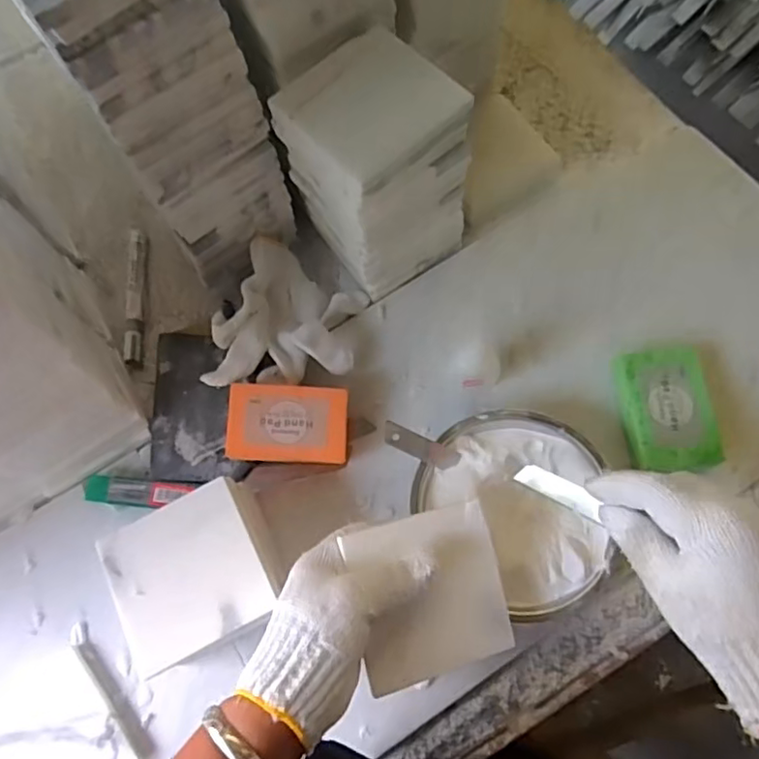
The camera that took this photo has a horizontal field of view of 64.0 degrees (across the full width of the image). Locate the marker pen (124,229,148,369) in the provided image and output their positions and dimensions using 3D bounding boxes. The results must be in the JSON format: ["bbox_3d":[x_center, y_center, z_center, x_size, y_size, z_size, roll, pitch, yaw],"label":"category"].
[{"bbox_3d":[-0.236,-0.081,0.587,0.015,0.010,0.144,-6,69,0],"label":"marker pen"}]

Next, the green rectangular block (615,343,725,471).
[{"bbox_3d":[0.227,0.024,0.482,0.066,0.022,0.097,-4,69,0],"label":"green rectangular block"}]

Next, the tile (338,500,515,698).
[{"bbox_3d":[0.034,0.139,0.392,0.095,0.009,0.100,-12,88,-17],"label":"tile"}]

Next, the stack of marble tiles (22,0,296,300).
[{"bbox_3d":[-0.158,-0.196,0.477,0.105,0.297,0.112,-37,72,-11],"label":"stack of marble tiles"}]

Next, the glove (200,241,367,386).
[{"bbox_3d":[-0.078,-0.053,0.531,0.120,0.052,0.146,10,70,6],"label":"glove"}]

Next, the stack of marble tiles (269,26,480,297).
[{"bbox_3d":[-0.004,-0.160,0.490,0.101,0.184,0.107,-38,72,-12],"label":"stack of marble tiles"}]

